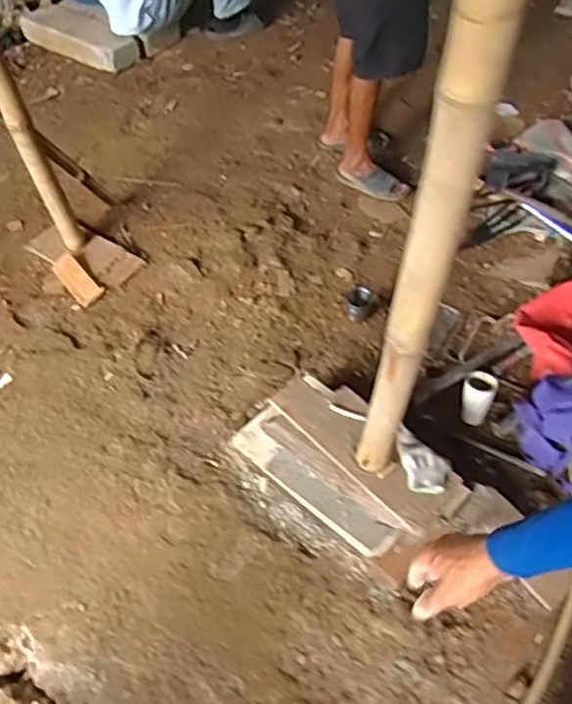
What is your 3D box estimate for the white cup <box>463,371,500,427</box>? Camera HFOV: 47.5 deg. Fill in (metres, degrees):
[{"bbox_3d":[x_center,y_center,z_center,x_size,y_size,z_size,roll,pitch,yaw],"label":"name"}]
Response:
[{"bbox_3d":[0.481,0.105,1.628,0.080,0.101,0.113,23,55,17],"label":"white cup"}]

